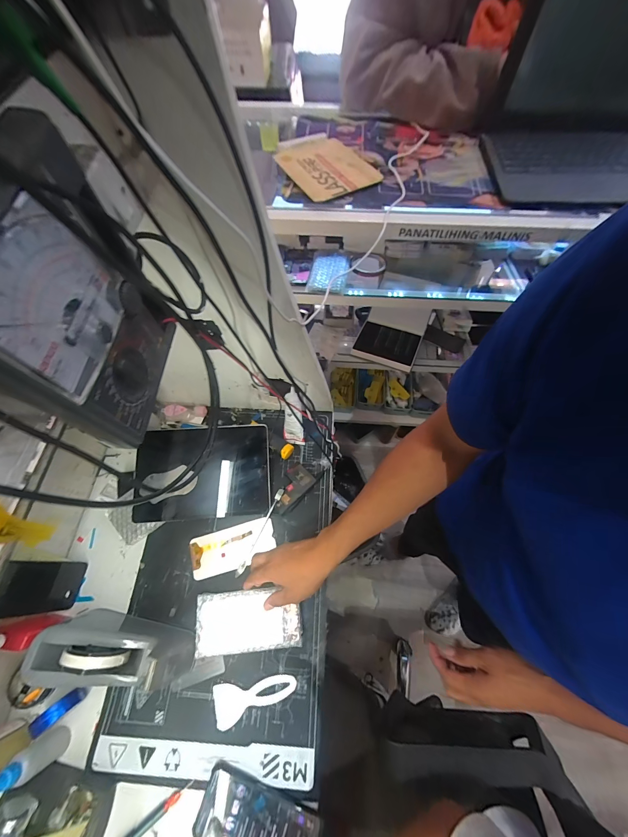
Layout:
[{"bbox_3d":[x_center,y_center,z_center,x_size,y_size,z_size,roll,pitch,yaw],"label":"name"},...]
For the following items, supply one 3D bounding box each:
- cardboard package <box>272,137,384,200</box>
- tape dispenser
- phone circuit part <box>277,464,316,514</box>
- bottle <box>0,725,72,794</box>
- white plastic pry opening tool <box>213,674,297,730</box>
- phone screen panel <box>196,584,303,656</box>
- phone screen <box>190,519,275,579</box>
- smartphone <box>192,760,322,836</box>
[{"bbox_3d":[0.026,-0.455,0.540,0.148,0.012,0.170,-26,66,-16],"label":"cardboard package"},{"bbox_3d":[-0.296,0.352,0.448,0.211,0.112,0.068,9,66,5],"label":"tape dispenser"},{"bbox_3d":[-0.044,0.136,0.593,0.091,0.011,0.056,-41,59,-19],"label":"phone circuit part"},{"bbox_3d":[-0.385,0.461,0.395,0.030,0.106,0.036,-30,69,-12],"label":"bottle"},{"bbox_3d":[-0.090,0.426,0.460,0.125,0.004,0.051,-14,66,-5],"label":"white plastic pry opening tool"},{"bbox_3d":[-0.107,0.328,0.485,0.167,0.009,0.085,-5,66,-1],"label":"phone screen panel"},{"bbox_3d":[-0.149,0.238,0.551,0.151,0.004,0.073,-14,66,-5],"label":"phone screen"},{"bbox_3d":[-0.074,0.551,0.405,0.164,0.009,0.079,19,68,9],"label":"smartphone"}]

